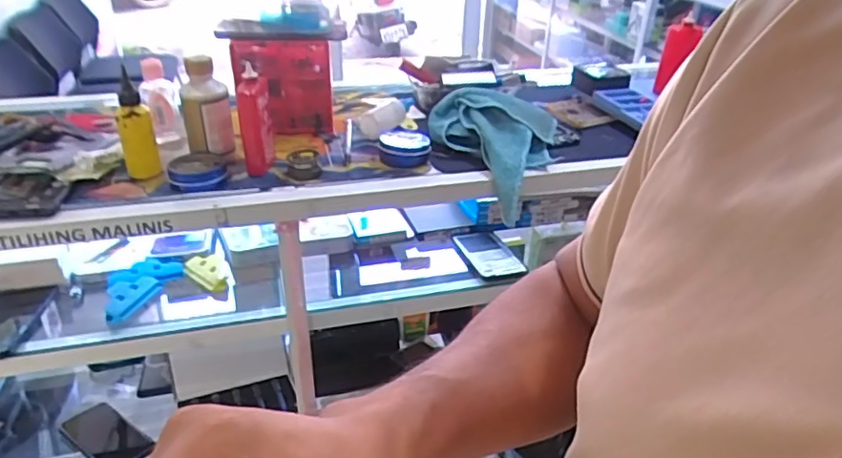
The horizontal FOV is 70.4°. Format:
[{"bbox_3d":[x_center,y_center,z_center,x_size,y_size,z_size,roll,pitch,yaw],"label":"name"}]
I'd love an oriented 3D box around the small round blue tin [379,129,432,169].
[{"bbox_3d":[-0.019,-0.101,0.742,0.060,0.030,0.055,1,31,-1],"label":"small round blue tin"}]

